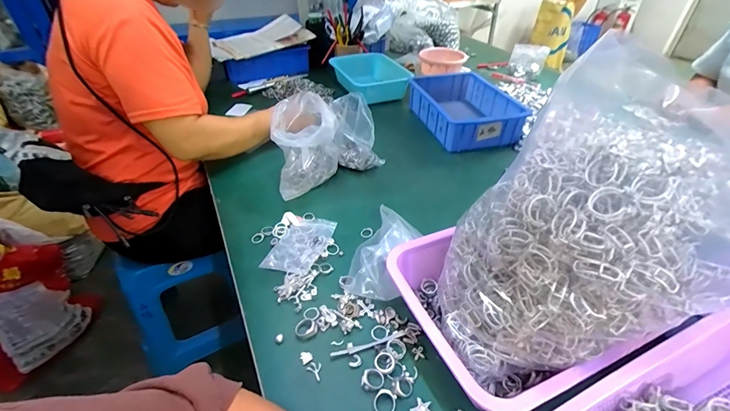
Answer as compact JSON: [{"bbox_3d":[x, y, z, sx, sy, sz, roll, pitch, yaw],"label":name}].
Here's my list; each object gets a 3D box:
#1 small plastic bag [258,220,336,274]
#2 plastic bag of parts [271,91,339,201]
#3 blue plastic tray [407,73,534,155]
[{"bbox_3d":[-0.105,0.063,0.548,0.075,0.016,0.121,15,41,17],"label":"small plastic bag"},{"bbox_3d":[-0.111,-0.119,0.671,0.116,0.128,0.183,-5,39,-6],"label":"plastic bag of parts"},{"bbox_3d":[0.251,-0.252,0.909,0.206,0.081,0.279,-9,39,-11],"label":"blue plastic tray"}]

